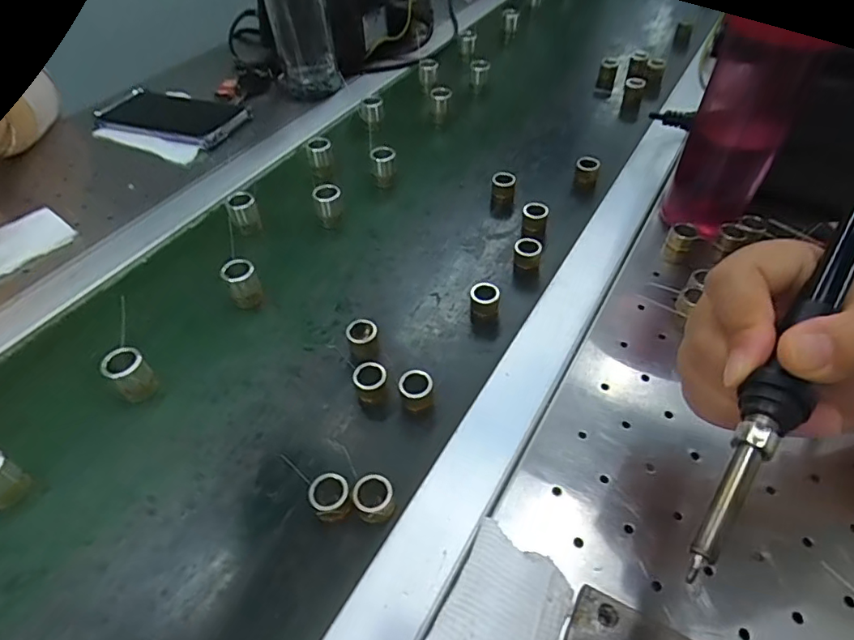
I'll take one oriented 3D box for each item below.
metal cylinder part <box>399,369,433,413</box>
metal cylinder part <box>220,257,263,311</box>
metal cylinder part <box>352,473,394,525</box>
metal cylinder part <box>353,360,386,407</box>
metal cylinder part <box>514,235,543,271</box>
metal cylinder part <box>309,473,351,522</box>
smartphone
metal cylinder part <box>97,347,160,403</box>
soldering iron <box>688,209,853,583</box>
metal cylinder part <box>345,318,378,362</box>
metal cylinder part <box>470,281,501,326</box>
[{"bbox_3d":[-0.007,0.044,0.322,0.019,0.020,0.019,-1,47,1],"label":"metal cylinder part"},{"bbox_3d":[-0.136,-0.025,0.387,0.022,0.038,0.019,-19,49,-15],"label":"metal cylinder part"},{"bbox_3d":[-0.028,0.095,0.276,0.019,0.018,0.021,-28,52,-23],"label":"metal cylinder part"},{"bbox_3d":[-0.035,0.041,0.327,0.019,0.022,0.021,-7,47,-5],"label":"metal cylinder part"},{"bbox_3d":[0.079,-0.050,0.410,0.020,0.024,0.021,4,47,6],"label":"metal cylinder part"},{"bbox_3d":[-0.051,0.095,0.278,0.020,0.020,0.021,-1,47,1],"label":"metal cylinder part"},{"bbox_3d":[-0.287,-0.235,0.601,0.176,0.015,0.093,18,50,18],"label":"smartphone"},{"bbox_3d":[-0.188,0.035,0.333,0.024,0.033,0.021,-35,55,-27],"label":"metal cylinder part"},{"bbox_3d":[0.147,0.004,0.202,0.018,0.025,0.204,30,63,27],"label":"soldering iron"},{"bbox_3d":[-0.043,0.013,0.351,0.020,0.021,0.018,-13,47,-10],"label":"metal cylinder part"},{"bbox_3d":[0.041,-0.012,0.373,0.020,0.024,0.022,6,47,8],"label":"metal cylinder part"}]

